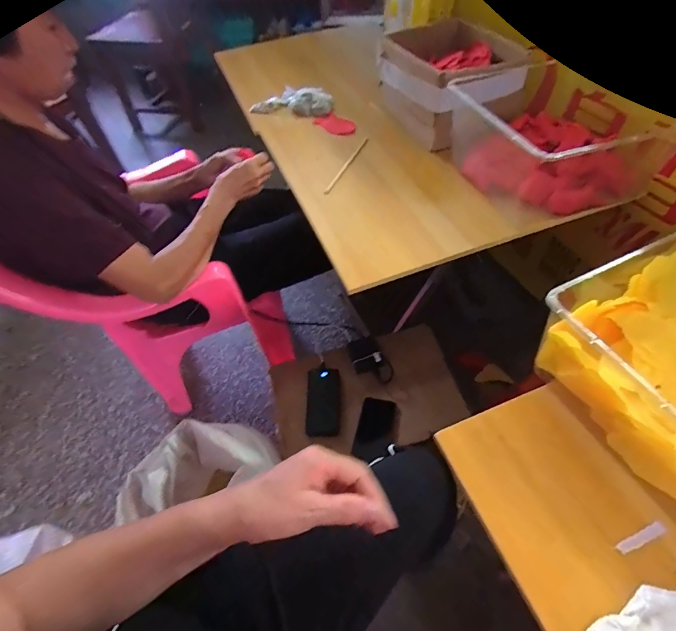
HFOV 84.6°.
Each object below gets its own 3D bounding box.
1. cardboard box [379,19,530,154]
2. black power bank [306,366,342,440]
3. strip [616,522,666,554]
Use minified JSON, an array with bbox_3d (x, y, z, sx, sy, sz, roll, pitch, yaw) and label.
[{"bbox_3d":[0.262,-0.518,0.837,0.241,0.154,0.312,-18,54,-9],"label":"cardboard box"},{"bbox_3d":[-0.033,0.200,0.862,0.085,0.009,0.152,-9,68,18],"label":"black power bank"},{"bbox_3d":[0.321,0.236,0.393,0.058,0.004,0.010,-21,54,-11],"label":"strip"}]

